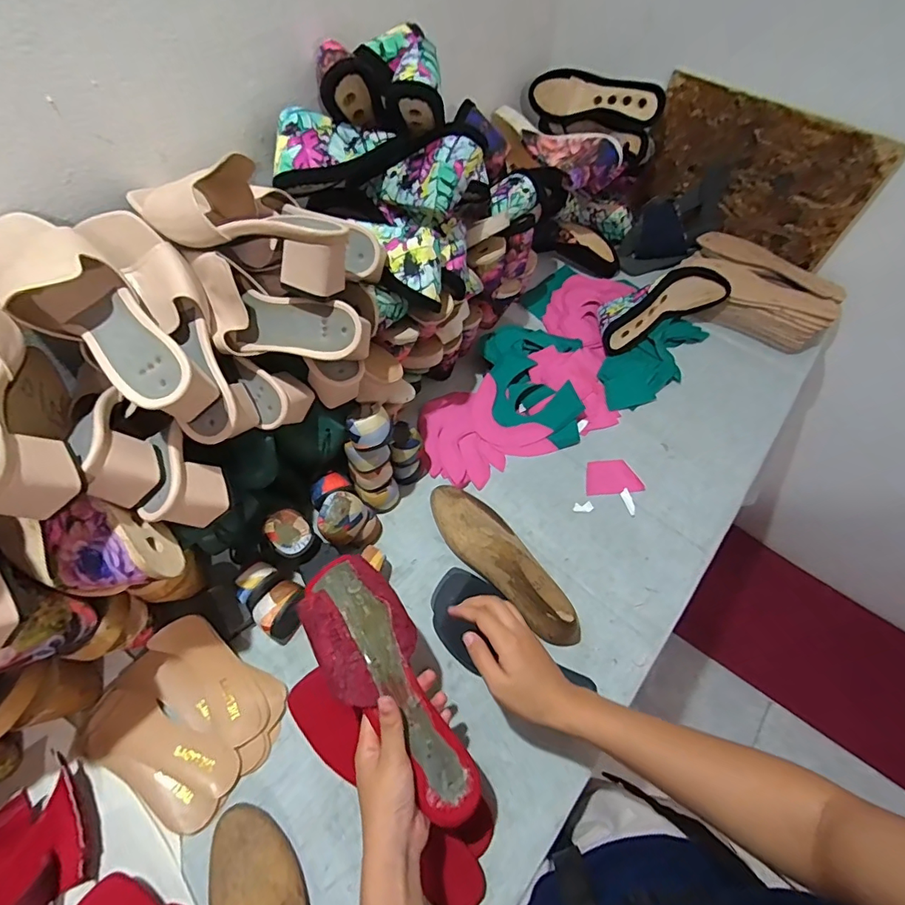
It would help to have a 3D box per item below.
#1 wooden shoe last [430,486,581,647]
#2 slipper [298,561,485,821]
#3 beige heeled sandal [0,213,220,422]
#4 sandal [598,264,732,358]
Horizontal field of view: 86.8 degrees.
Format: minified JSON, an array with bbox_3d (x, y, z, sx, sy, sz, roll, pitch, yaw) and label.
[{"bbox_3d":[0.066,0.118,0.578,0.075,0.078,0.240,-39,68,-22],"label":"wooden shoe last"},{"bbox_3d":[-0.058,0.203,0.429,0.085,0.034,0.238,-30,73,-18],"label":"slipper"},{"bbox_3d":[-0.313,-0.120,0.414,0.235,0.094,0.084,41,65,6],"label":"beige heeled sandal"},{"bbox_3d":[0.340,-0.249,0.799,0.220,0.084,0.083,-23,61,-15],"label":"sandal"}]

